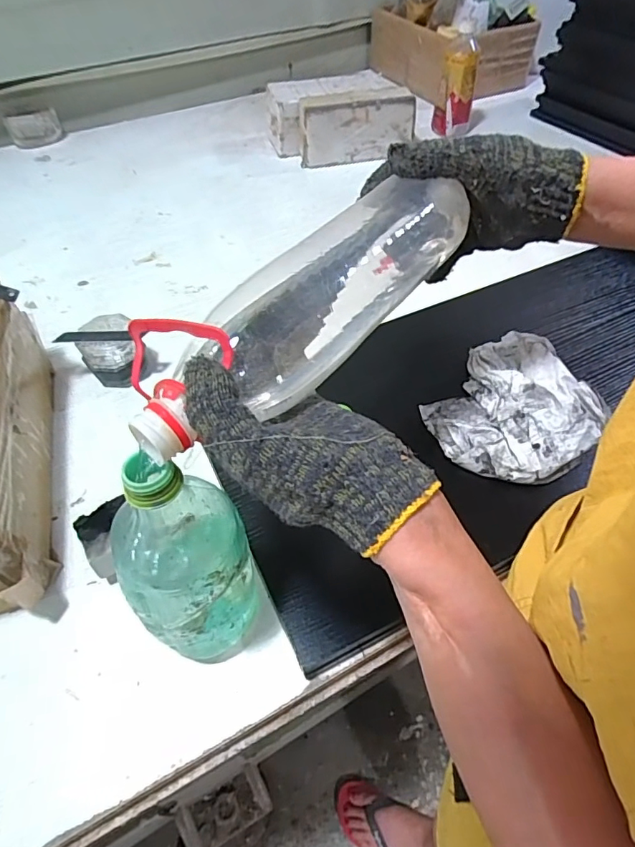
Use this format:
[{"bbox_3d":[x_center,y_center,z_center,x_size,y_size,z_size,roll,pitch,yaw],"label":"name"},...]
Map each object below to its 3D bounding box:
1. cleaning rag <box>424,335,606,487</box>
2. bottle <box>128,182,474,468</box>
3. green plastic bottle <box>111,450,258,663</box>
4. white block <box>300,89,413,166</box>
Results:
[{"bbox_3d":[0.200,-0.022,0.488,0.149,0.061,0.175,36,60,27],"label":"cleaning rag"},{"bbox_3d":[-0.001,-0.089,0.323,0.086,0.065,0.300,31,57,20],"label":"bottle"},{"bbox_3d":[-0.085,0.100,0.335,0.070,0.209,0.076,-11,51,-7],"label":"green plastic bottle"},{"bbox_3d":[0.070,-0.530,0.896,0.198,0.109,0.034,-8,51,-5],"label":"white block"}]

